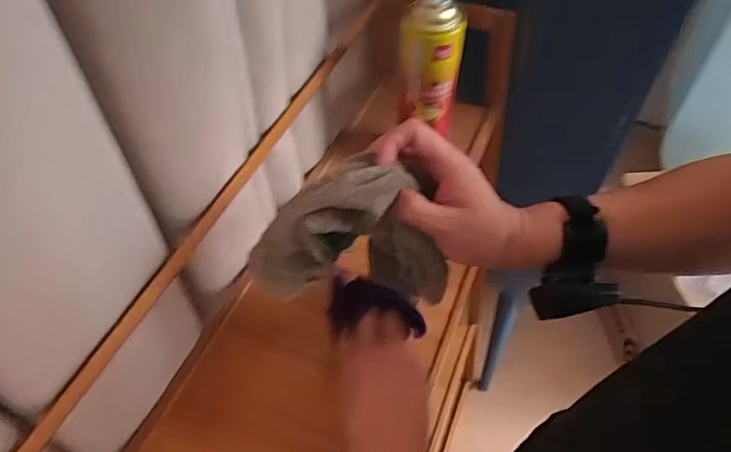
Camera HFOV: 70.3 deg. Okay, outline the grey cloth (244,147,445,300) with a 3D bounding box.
[{"bbox_3d":[-0.014,0.004,0.424,0.153,0.122,0.058,-3,52,-2],"label":"grey cloth"}]

